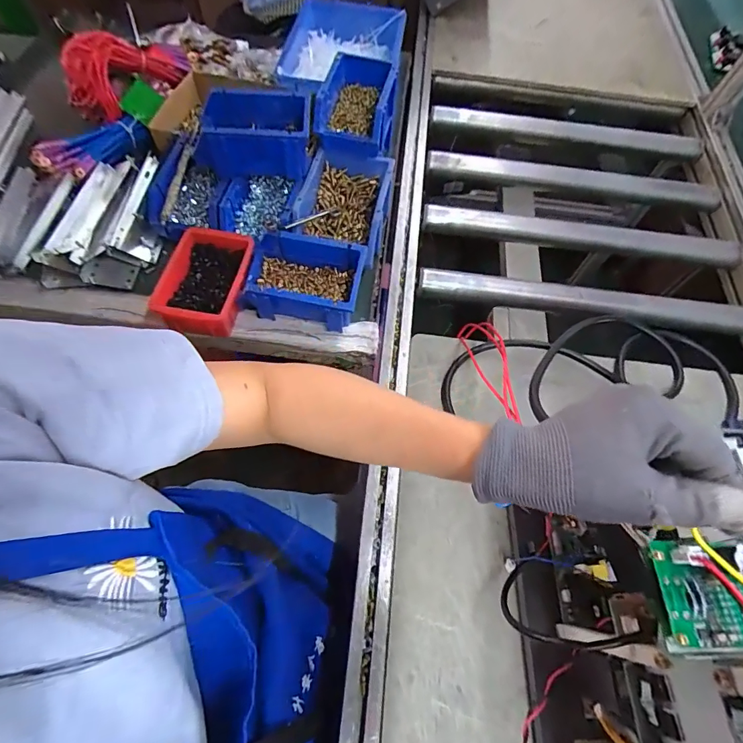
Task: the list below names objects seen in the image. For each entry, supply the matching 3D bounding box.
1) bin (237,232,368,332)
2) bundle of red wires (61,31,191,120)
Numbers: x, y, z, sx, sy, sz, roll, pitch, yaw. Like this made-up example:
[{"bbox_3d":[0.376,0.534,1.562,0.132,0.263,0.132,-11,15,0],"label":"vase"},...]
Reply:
[{"bbox_3d":[-0.093,-0.119,0.562,0.154,0.074,0.096,10,64,1],"label":"bin"},{"bbox_3d":[-0.419,-0.520,0.691,0.084,0.083,0.200,41,69,15],"label":"bundle of red wires"}]

